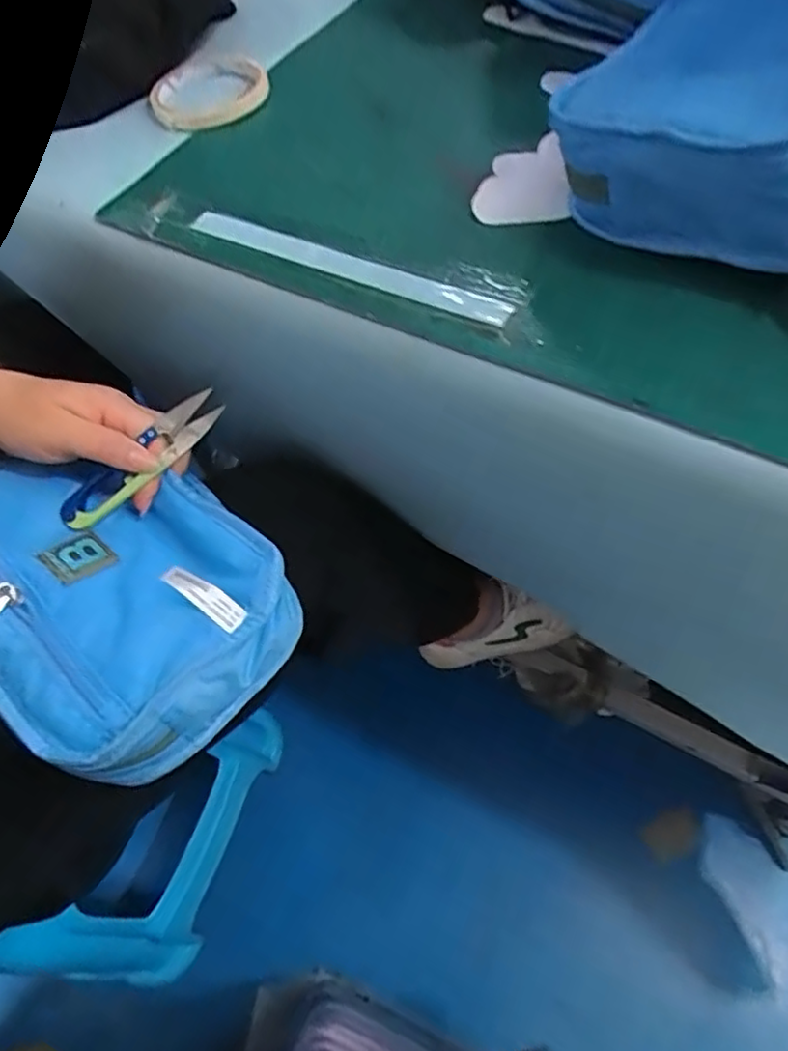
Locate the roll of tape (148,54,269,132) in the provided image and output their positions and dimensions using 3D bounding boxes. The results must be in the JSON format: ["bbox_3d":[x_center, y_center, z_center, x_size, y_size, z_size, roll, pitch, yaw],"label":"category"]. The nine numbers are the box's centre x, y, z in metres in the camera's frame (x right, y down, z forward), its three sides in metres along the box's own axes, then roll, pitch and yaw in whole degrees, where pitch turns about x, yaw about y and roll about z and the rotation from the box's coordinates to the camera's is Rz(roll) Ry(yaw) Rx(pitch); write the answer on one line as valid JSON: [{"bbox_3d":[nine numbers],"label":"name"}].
[{"bbox_3d":[-0.146,-0.330,0.491,0.085,0.021,0.085,-2,60,3],"label":"roll of tape"}]

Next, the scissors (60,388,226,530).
[{"bbox_3d":[-0.160,-0.042,0.404,0.119,0.016,0.029,-42,64,-2],"label":"scissors"}]

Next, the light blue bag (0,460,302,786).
[{"bbox_3d":[-0.177,0.036,0.393,0.211,0.064,0.156,36,68,22],"label":"light blue bag"}]

